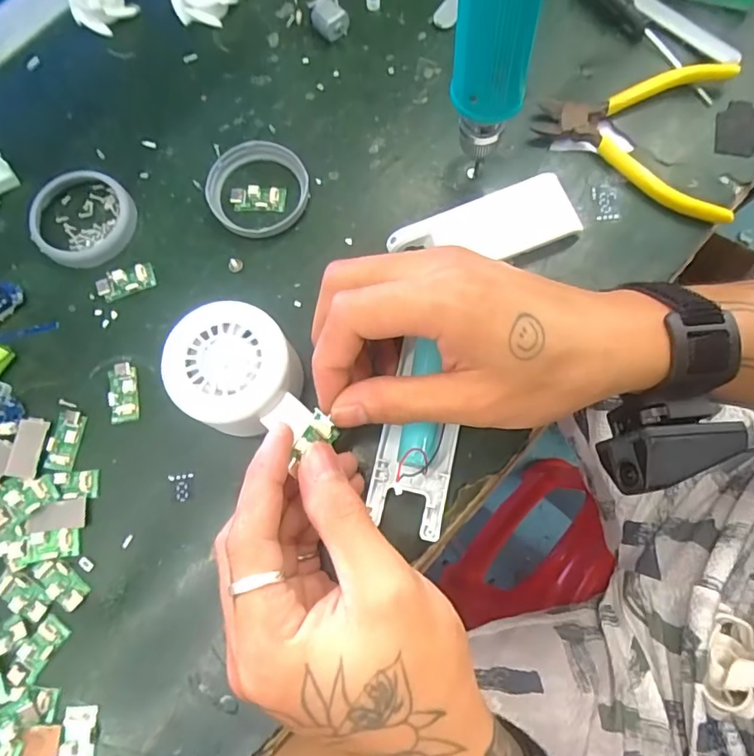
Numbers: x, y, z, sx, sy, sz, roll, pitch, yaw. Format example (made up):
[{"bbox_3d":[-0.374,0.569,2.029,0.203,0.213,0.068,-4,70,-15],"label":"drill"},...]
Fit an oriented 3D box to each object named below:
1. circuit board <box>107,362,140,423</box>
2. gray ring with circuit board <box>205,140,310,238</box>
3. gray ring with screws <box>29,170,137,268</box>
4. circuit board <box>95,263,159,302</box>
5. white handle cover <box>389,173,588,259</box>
[{"bbox_3d":[-0.139,0.008,0.291,0.016,0.004,0.033,-7,75,0],"label":"circuit board"},{"bbox_3d":[-0.071,-0.113,0.317,0.060,0.010,0.058,0,75,1],"label":"gray ring with circuit board"},{"bbox_3d":[-0.173,-0.093,0.313,0.056,0.012,0.055,0,75,1],"label":"gray ring with screws"},{"bbox_3d":[-0.145,-0.056,0.307,0.032,0.005,0.016,-20,76,-4],"label":"circuit board"},{"bbox_3d":[0.061,-0.082,0.301,0.099,0.014,0.038,-21,76,-4],"label":"white handle cover"}]

